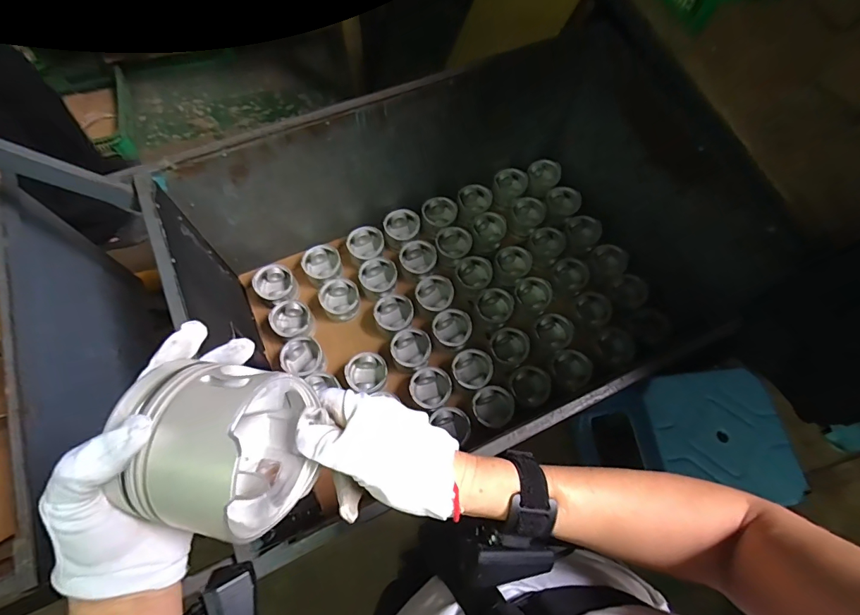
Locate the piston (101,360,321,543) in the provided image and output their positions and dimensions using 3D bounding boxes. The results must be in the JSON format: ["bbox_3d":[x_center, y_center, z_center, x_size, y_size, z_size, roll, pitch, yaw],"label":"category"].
[{"bbox_3d":[-0.133,0.092,0.282,0.091,0.095,0.096,12,67,3],"label":"piston"}]

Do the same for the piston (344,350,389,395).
[{"bbox_3d":[-0.162,0.168,1.081,0.101,0.064,0.100,-6,68,-5],"label":"piston"}]

